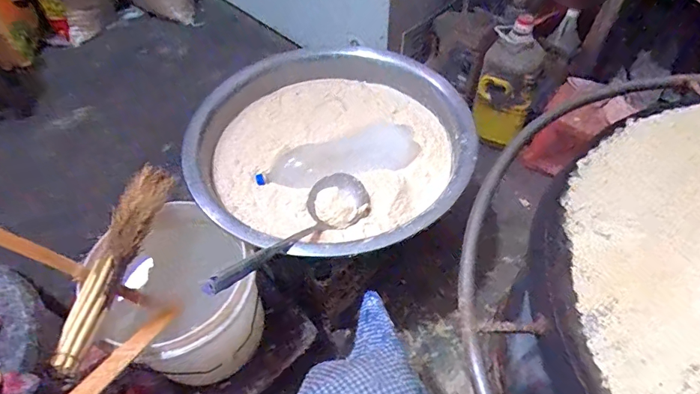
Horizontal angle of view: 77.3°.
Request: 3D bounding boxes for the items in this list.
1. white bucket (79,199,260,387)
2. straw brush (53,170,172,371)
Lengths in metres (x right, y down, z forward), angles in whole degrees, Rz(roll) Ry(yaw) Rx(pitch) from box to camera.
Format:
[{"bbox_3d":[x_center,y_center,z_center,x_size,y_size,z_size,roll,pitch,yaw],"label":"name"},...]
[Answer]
[{"bbox_3d":[-0.279,0.174,0.749,0.202,0.225,0.244,-27,56,-20],"label":"white bucket"},{"bbox_3d":[-0.362,0.088,0.670,0.071,0.047,0.350,7,52,5],"label":"straw brush"}]

